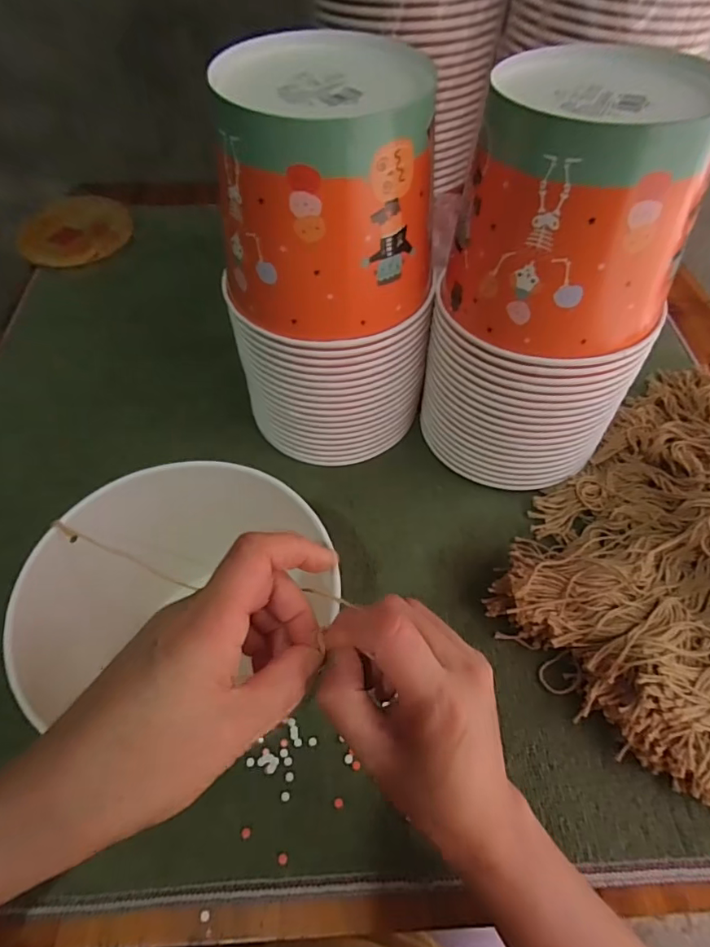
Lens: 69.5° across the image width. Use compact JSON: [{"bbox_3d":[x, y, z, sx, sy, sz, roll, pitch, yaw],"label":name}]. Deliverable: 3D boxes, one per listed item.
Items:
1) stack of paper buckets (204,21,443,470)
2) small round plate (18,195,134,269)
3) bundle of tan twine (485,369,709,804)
[{"bbox_3d":[-0.014,-0.144,0.402,0.152,0.272,0.143,8,54,3],"label":"stack of paper buckets"},{"bbox_3d":[-0.362,-0.319,0.668,0.130,0.005,0.159,-5,55,-7],"label":"small round plate"},{"bbox_3d":[0.296,0.049,0.395,0.272,0.085,0.364,31,59,18],"label":"bundle of tan twine"}]

